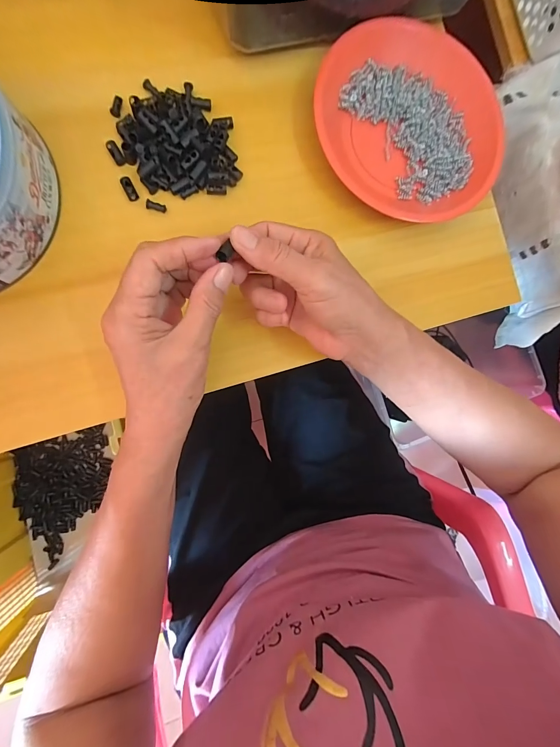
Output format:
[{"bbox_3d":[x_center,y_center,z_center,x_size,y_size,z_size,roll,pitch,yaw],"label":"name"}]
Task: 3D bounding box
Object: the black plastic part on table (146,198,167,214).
[{"bbox_3d":[-0.109,-0.147,0.290,0.017,0.005,0.007,6,86,-9],"label":"black plastic part on table"}]

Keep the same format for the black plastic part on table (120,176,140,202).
[{"bbox_3d":[-0.131,-0.161,0.286,0.009,0.004,0.021,-27,105,-10],"label":"black plastic part on table"}]

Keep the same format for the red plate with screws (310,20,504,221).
[{"bbox_3d":[0.134,-0.256,0.332,0.194,0.029,0.178,1,87,-9],"label":"red plate with screws"}]

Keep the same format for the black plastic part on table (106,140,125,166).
[{"bbox_3d":[-0.142,-0.191,0.285,0.009,0.005,0.021,-31,92,-10],"label":"black plastic part on table"}]

